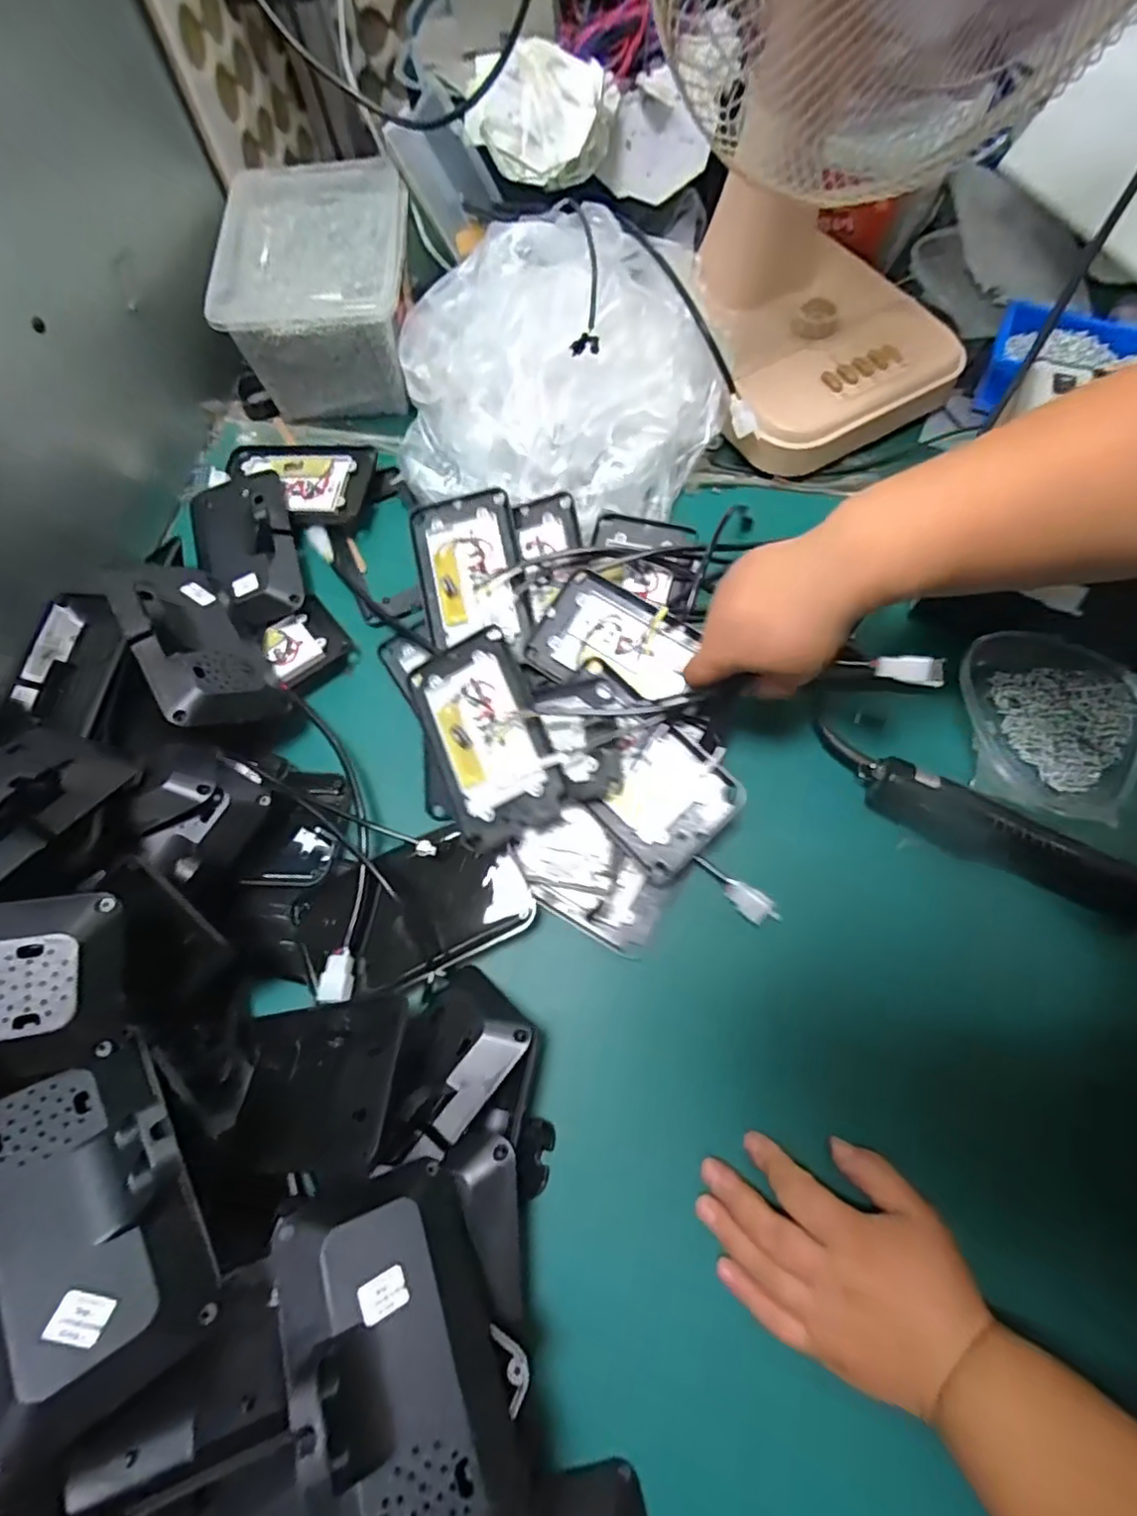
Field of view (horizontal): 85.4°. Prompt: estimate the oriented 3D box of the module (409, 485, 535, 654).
[{"bbox_3d":[-0.081,-0.152,0.511,0.085,0.026,0.144,-11,69,-2],"label":"module"}]

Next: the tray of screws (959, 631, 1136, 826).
[{"bbox_3d":[0.364,-0.026,0.464,0.127,0.018,0.143,15,70,8],"label":"tray of screws"}]

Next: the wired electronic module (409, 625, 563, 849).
[{"bbox_3d":[-0.064,-0.017,0.464,0.084,0.027,0.158,-26,73,11],"label":"wired electronic module"}]

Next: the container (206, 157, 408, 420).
[{"bbox_3d":[-0.231,-0.455,0.604,0.164,0.108,0.210,-4,69,1],"label":"container"}]

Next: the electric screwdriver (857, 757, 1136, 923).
[{"bbox_3d":[0.314,0.060,0.434,0.216,0.033,0.041,26,72,12],"label":"electric screwdriver"}]

